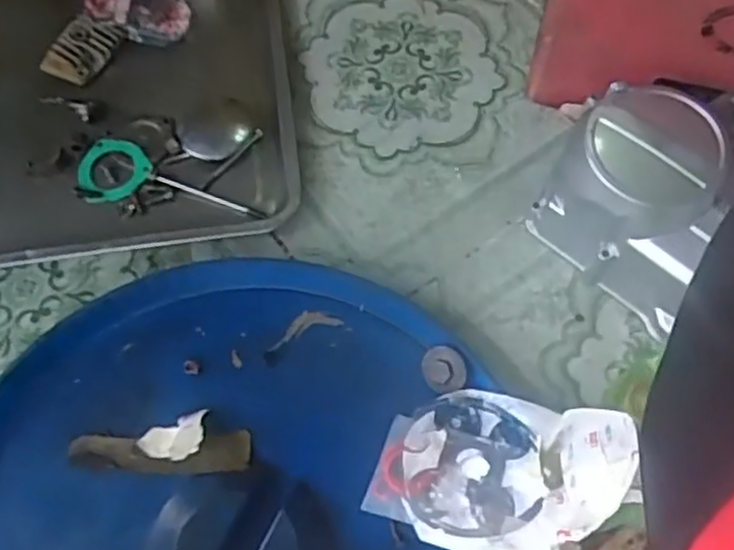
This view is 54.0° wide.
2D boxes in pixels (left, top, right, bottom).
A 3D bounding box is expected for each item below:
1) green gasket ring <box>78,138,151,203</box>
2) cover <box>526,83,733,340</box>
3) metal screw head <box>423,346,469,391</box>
[{"bbox_3d":[-0.233,-0.098,0.664,0.063,0.010,0.064,-7,68,-6],"label":"green gasket ring"},{"bbox_3d":[0.223,-0.060,0.584,0.165,0.116,0.137,29,69,15],"label":"cover"},{"bbox_3d":[0.062,0.075,0.574,0.036,0.011,0.036,-5,77,22],"label":"metal screw head"}]

